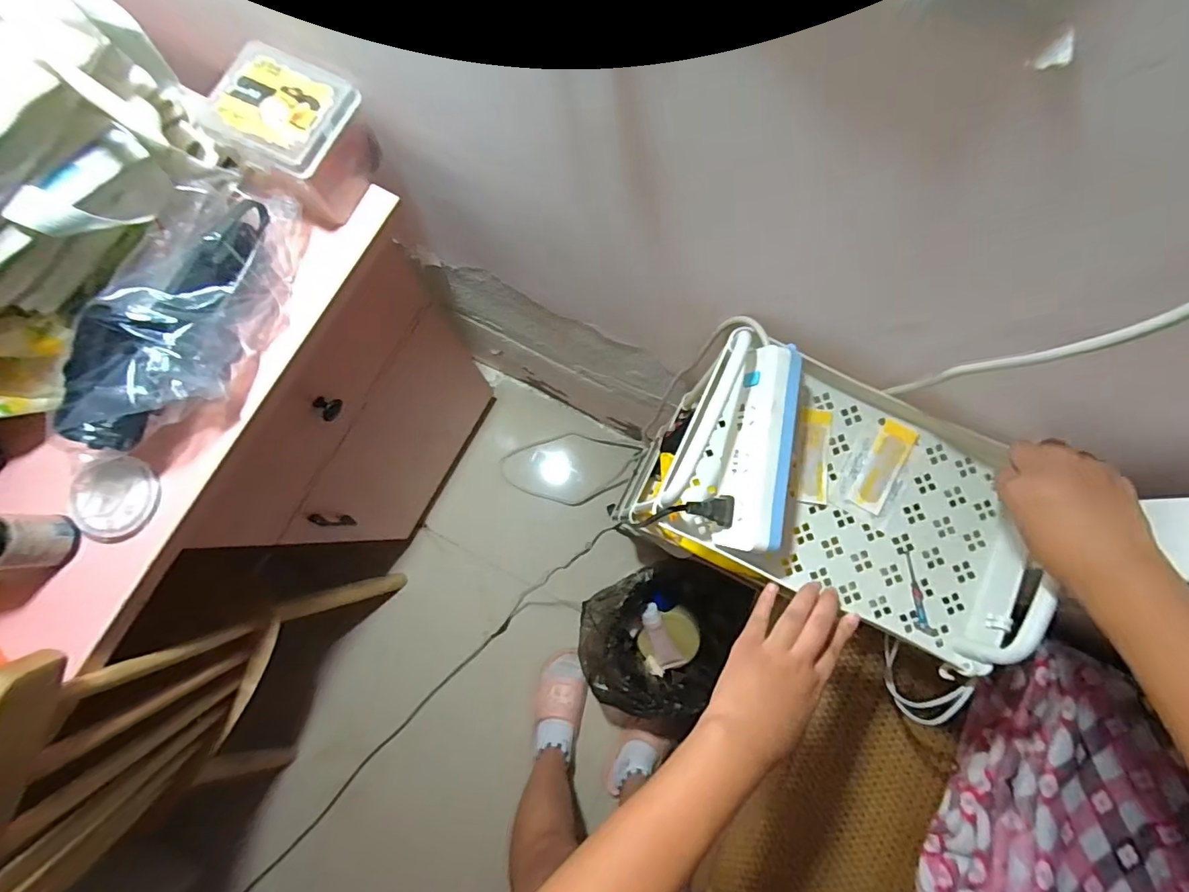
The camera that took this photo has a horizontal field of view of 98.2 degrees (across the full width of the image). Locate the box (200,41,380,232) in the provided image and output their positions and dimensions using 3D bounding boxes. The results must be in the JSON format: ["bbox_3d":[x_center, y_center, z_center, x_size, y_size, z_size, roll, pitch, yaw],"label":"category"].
[{"bbox_3d":[-0.269,-0.276,0.470,0.110,0.092,0.101,26,81,3],"label":"box"}]

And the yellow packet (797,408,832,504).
[{"bbox_3d":[0.209,0.009,0.487,0.029,0.006,0.089,7,81,0],"label":"yellow packet"}]

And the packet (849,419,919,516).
[{"bbox_3d":[0.272,0.020,0.487,0.031,0.004,0.090,29,81,4],"label":"packet"}]

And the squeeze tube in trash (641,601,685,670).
[{"bbox_3d":[0.135,0.385,1.046,0.047,0.031,0.143,-24,102,-5],"label":"squeeze tube in trash"}]

